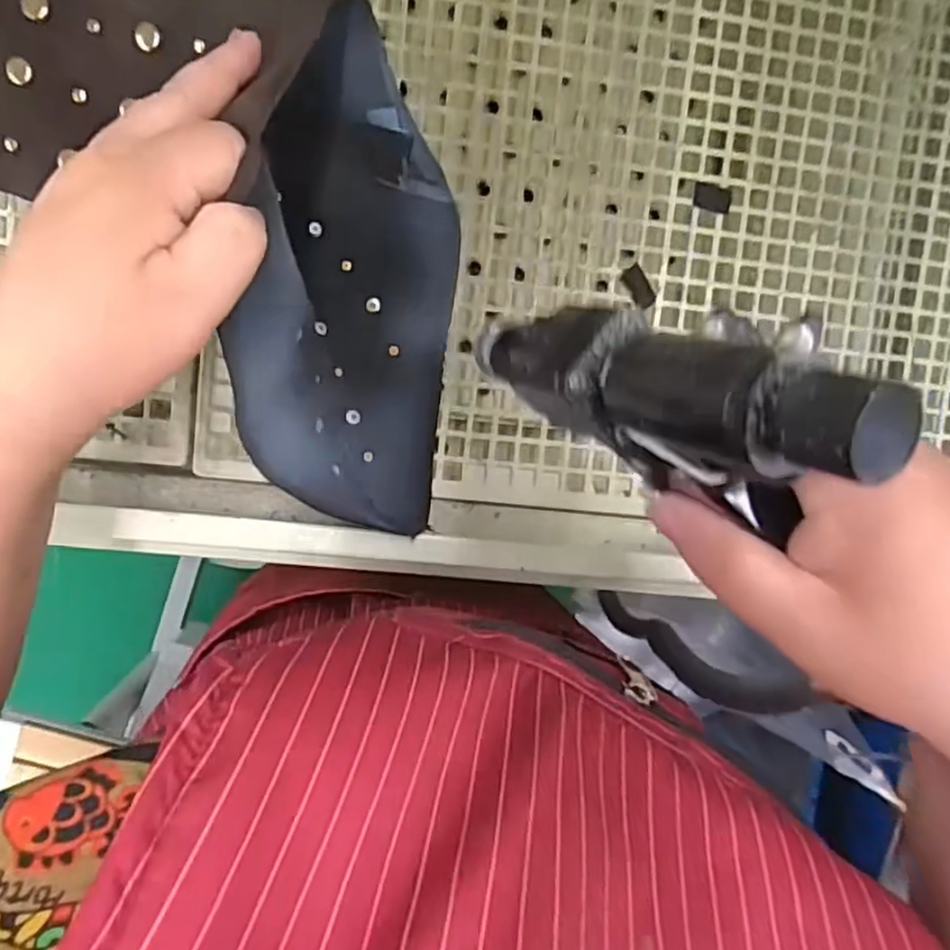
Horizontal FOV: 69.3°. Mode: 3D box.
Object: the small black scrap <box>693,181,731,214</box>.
[{"bbox_3d":[0.127,-0.149,0.369,0.021,0.004,0.012,15,115,2],"label":"small black scrap"}]

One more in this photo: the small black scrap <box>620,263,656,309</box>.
[{"bbox_3d":[0.088,-0.100,0.365,0.011,0.004,0.022,-33,99,-1],"label":"small black scrap"}]

